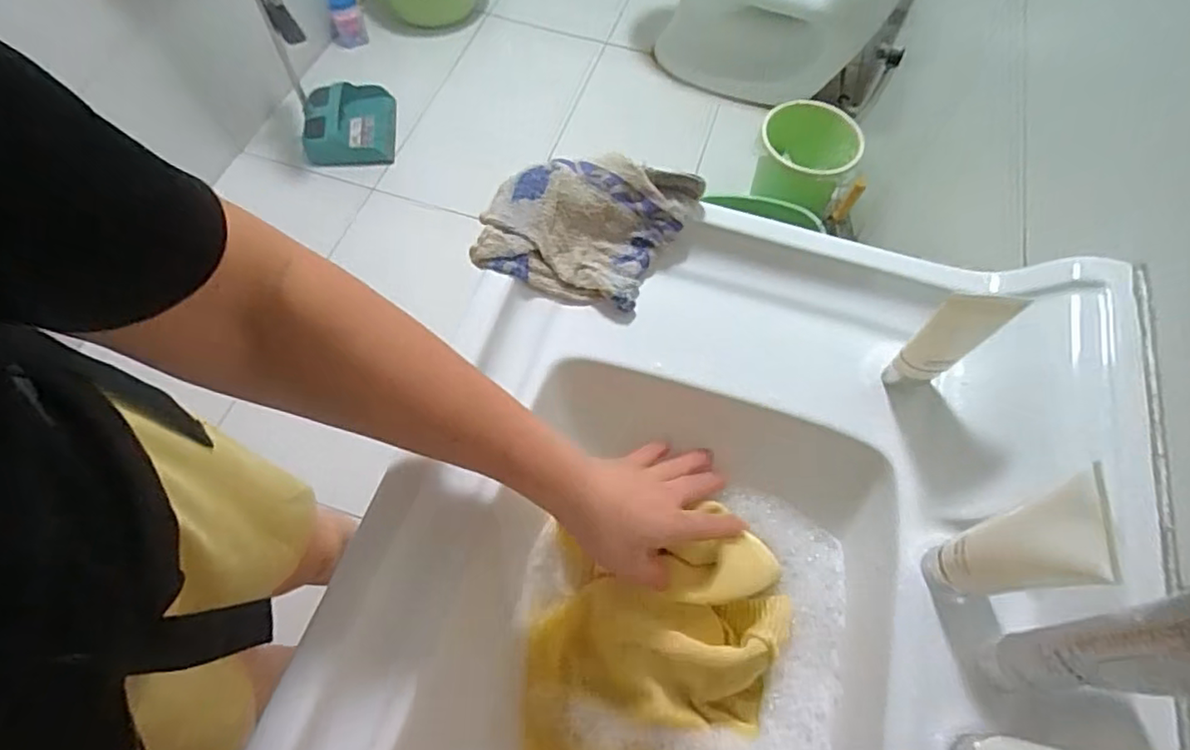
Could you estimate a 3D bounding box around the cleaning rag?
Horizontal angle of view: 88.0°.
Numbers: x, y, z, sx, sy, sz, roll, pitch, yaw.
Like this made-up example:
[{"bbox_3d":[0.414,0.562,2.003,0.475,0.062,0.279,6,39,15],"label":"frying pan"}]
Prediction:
[{"bbox_3d":[-0.004,-0.123,0.524,0.177,0.049,0.118,7,64,2],"label":"cleaning rag"}]

